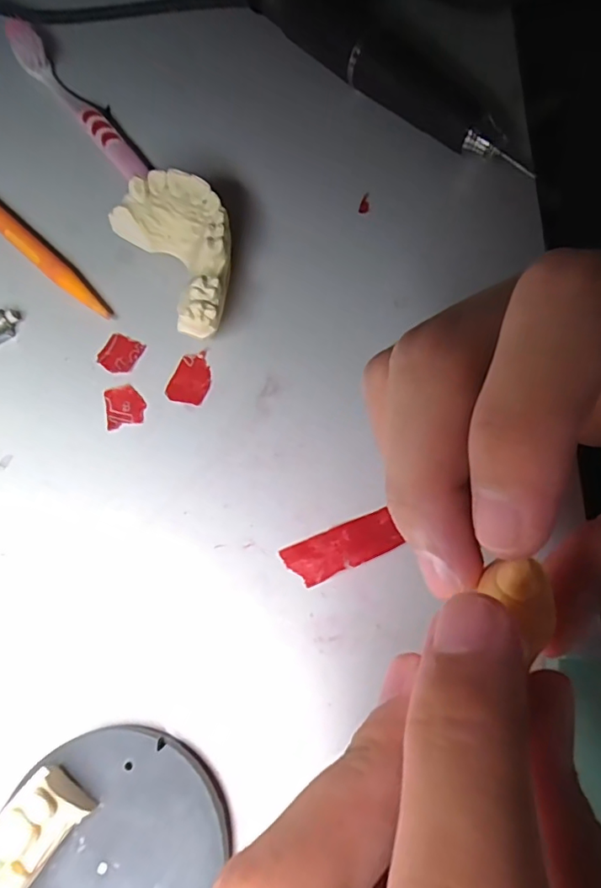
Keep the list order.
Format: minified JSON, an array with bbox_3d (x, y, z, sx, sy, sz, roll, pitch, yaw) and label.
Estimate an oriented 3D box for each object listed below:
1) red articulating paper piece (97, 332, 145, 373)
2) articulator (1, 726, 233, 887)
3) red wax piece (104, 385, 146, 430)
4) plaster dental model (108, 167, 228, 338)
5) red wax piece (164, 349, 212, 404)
[{"bbox_3d":[-0.073,-0.037,0.209,0.014,0.004,0.015,22,73,8],"label":"red articulating paper piece"},{"bbox_3d":[-0.057,0.130,0.143,0.061,0.031,0.087,21,73,7],"label":"articulator"},{"bbox_3d":[-0.069,-0.016,0.202,0.015,0.004,0.017,-13,72,-3],"label":"red wax piece"},{"bbox_3d":[-0.042,-0.072,0.206,0.038,0.029,0.066,-31,74,-9],"label":"plaster dental model"},{"bbox_3d":[-0.043,-0.027,0.205,0.015,0.004,0.023,15,73,6],"label":"red wax piece"}]

